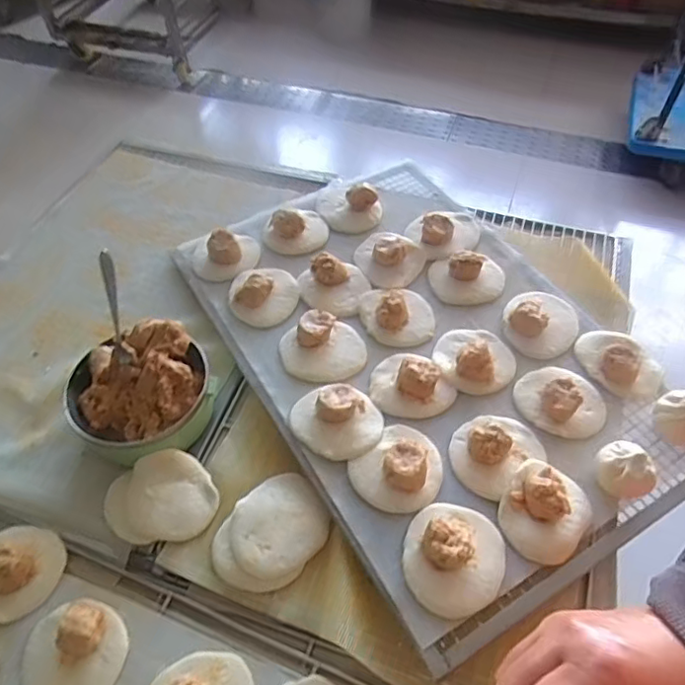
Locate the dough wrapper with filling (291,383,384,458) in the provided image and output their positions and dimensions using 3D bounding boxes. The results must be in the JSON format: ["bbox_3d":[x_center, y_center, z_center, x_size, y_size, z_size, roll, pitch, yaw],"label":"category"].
[{"bbox_3d":[-0.007,0.077,0.591,0.093,0.032,0.078,8,52,10],"label":"dough wrapper with filling"}]

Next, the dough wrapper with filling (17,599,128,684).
[{"bbox_3d":[-0.235,0.263,0.489,0.087,0.043,0.089,16,53,15],"label":"dough wrapper with filling"}]

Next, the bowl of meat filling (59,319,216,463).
[{"bbox_3d":[-0.210,0.054,0.608,0.147,0.075,0.141,-2,51,2],"label":"bowl of meat filling"}]

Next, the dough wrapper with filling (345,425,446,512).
[{"bbox_3d":[0.057,0.116,0.556,0.079,0.031,0.090,34,60,27],"label":"dough wrapper with filling"}]

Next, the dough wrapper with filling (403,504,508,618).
[{"bbox_3d":[0.097,0.181,0.500,0.085,0.031,0.094,16,53,15],"label":"dough wrapper with filling"}]

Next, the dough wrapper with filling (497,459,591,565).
[{"bbox_3d":[0.189,0.151,0.531,0.075,0.034,0.091,25,56,22],"label":"dough wrapper with filling"}]

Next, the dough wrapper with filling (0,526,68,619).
[{"bbox_3d":[-0.309,0.209,0.536,0.081,0.040,0.087,-2,51,2],"label":"dough wrapper with filling"}]

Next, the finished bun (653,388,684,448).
[{"bbox_3d":[0.347,0.075,0.589,0.052,0.052,0.046,25,56,22],"label":"finished bun"}]

